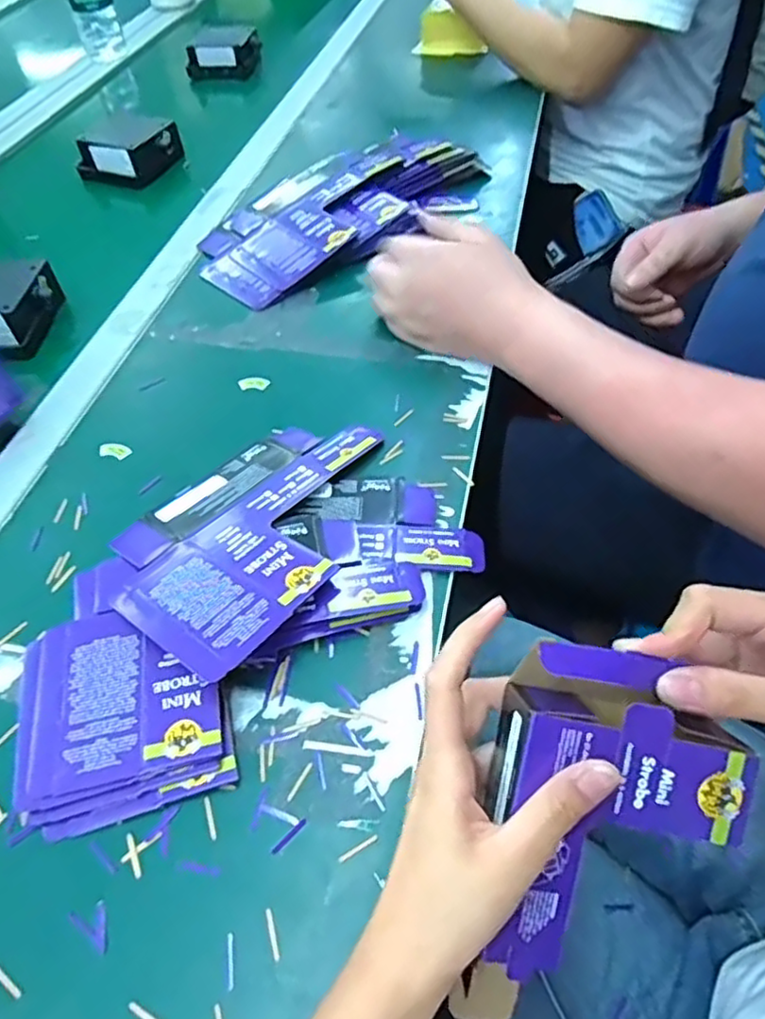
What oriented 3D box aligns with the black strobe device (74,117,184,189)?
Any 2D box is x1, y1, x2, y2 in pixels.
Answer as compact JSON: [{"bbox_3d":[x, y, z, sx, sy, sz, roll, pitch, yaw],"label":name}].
[{"bbox_3d":[-0.289,-0.417,0.776,0.088,0.045,0.090,14,51,14],"label":"black strobe device"}]

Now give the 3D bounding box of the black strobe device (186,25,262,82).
[{"bbox_3d":[-0.226,-0.656,0.961,0.103,0.046,0.070,4,49,5],"label":"black strobe device"}]

